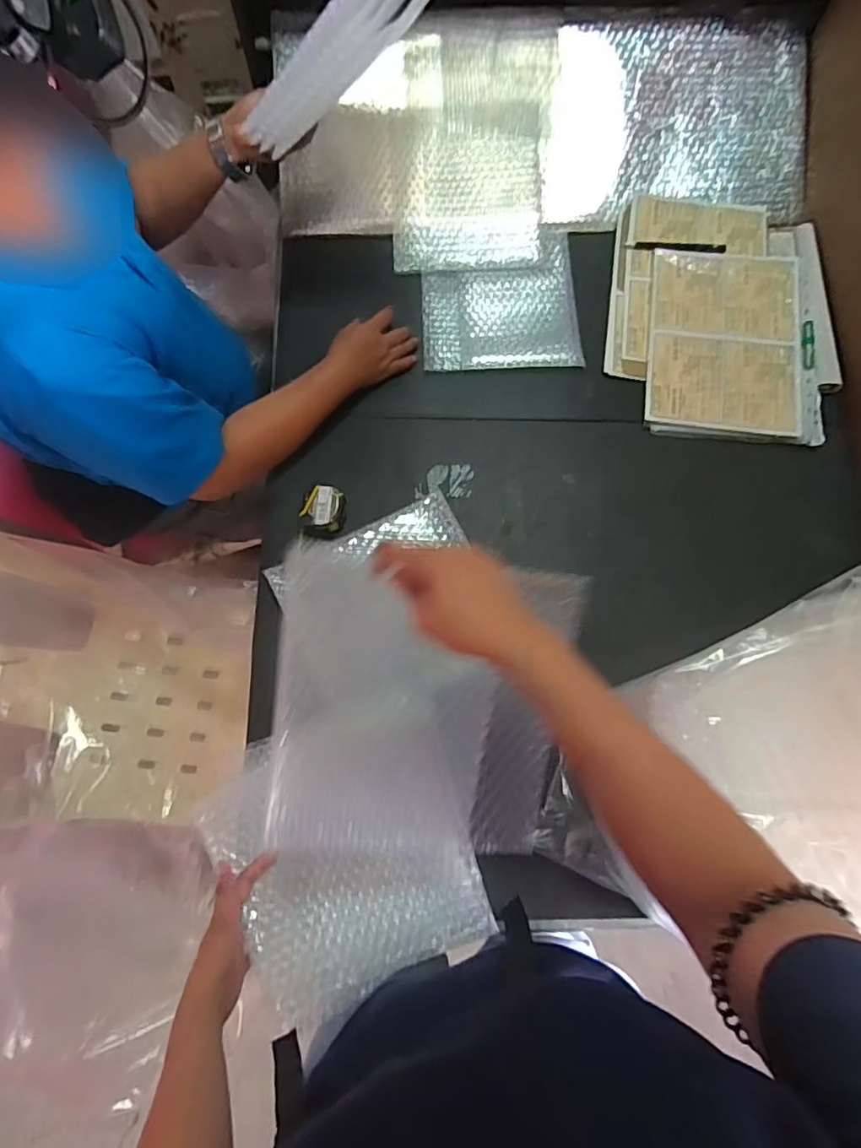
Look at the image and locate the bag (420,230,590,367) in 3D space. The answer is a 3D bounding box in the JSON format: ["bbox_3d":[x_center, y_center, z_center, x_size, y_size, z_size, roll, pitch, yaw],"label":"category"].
[{"bbox_3d":[0.103,-0.409,0.843,0.225,0.018,0.231,-1,73,-1],"label":"bag"}]

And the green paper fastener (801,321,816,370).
[{"bbox_3d":[0.541,-0.329,0.806,0.016,0.009,0.076,10,73,2],"label":"green paper fastener"}]

